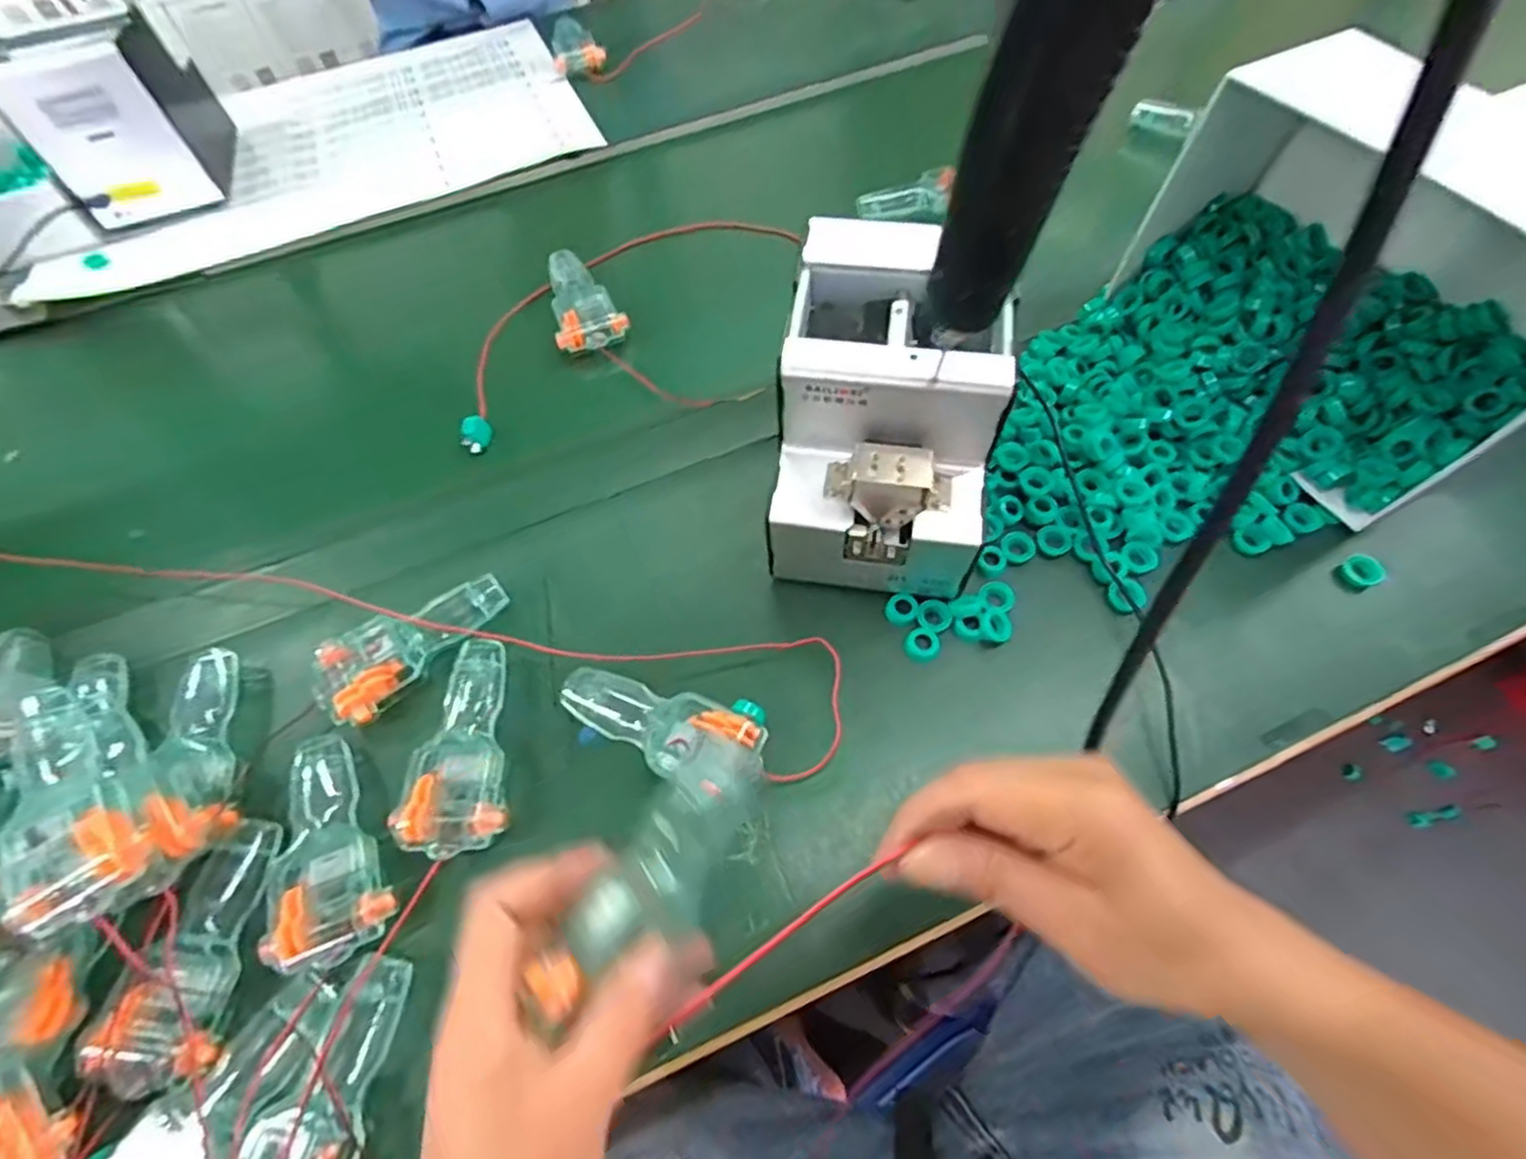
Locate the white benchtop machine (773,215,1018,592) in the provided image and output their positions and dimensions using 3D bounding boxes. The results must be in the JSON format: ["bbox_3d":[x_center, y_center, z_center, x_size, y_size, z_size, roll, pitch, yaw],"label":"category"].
[{"bbox_3d":[0.078,-0.099,0.433,0.125,0.154,0.172,8,61,8],"label":"white benchtop machine"}]

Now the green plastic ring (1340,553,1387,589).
[{"bbox_3d":[0.392,-0.005,0.447,0.020,0.009,0.023,-29,63,-13],"label":"green plastic ring"}]

